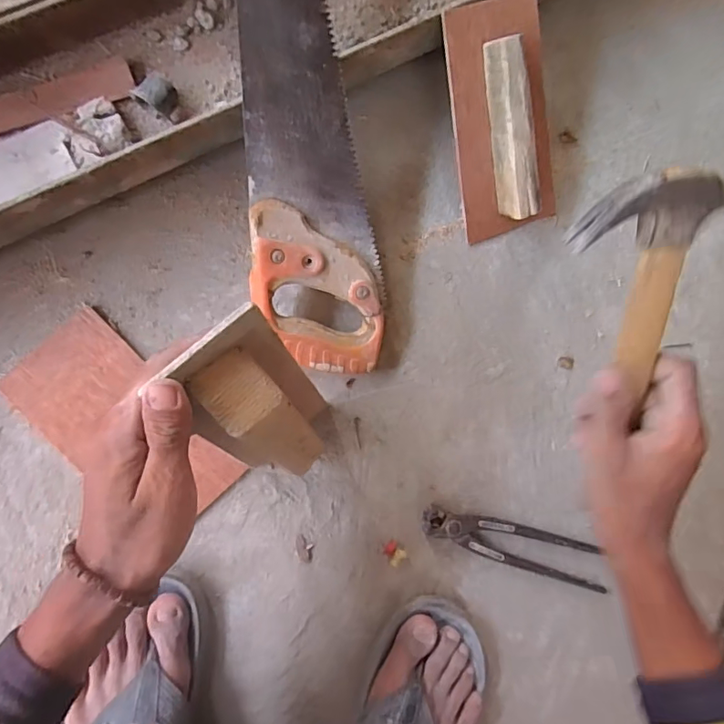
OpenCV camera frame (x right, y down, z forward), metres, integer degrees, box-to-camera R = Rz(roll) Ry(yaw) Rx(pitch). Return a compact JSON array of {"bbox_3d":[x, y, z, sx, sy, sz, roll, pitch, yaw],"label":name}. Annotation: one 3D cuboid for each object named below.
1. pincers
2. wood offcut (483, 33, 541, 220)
[{"bbox_3d":[0.145,0.175,0.494,0.189,0.018,0.041,18,85,-7],"label":"pincers"},{"bbox_3d":[0.129,-0.195,0.440,0.025,0.034,0.139,-20,117,-9],"label":"wood offcut"}]

